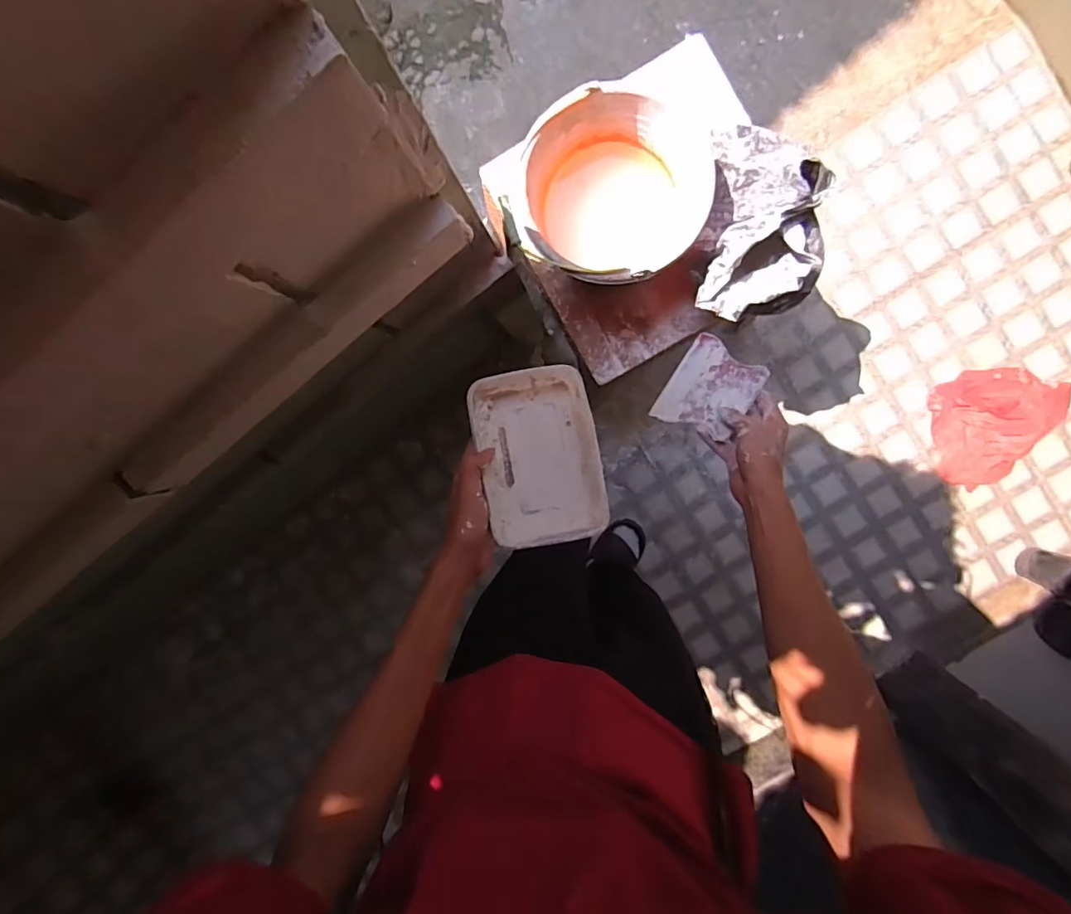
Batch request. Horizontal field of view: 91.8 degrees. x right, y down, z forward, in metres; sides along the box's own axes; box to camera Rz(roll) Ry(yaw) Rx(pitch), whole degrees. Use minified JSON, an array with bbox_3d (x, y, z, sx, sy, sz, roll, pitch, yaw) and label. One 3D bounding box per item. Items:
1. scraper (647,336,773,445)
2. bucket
[{"bbox_3d":[0.214,-0.083,0.636,0.105,0.010,0.116,35,97,37],"label":"scraper"},{"bbox_3d":[0.122,-0.411,0.820,0.267,0.180,0.287,0,96,4],"label":"bucket"}]

